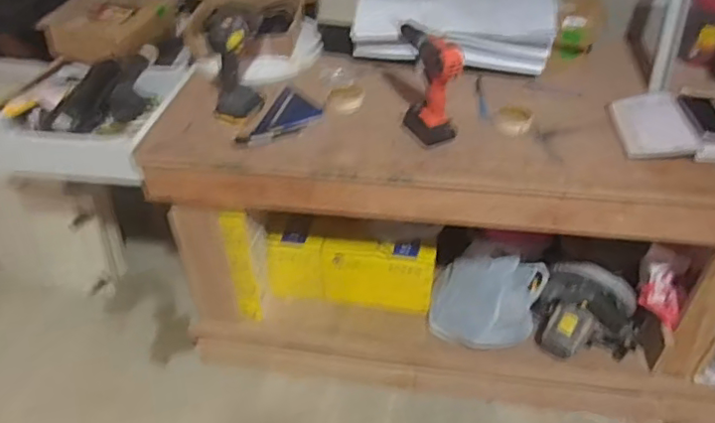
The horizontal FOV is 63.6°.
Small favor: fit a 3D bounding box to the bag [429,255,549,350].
[{"bbox_3d":[0.371,0.244,1.659,0.303,0.220,0.195,10,42,12],"label":"bag"}]

